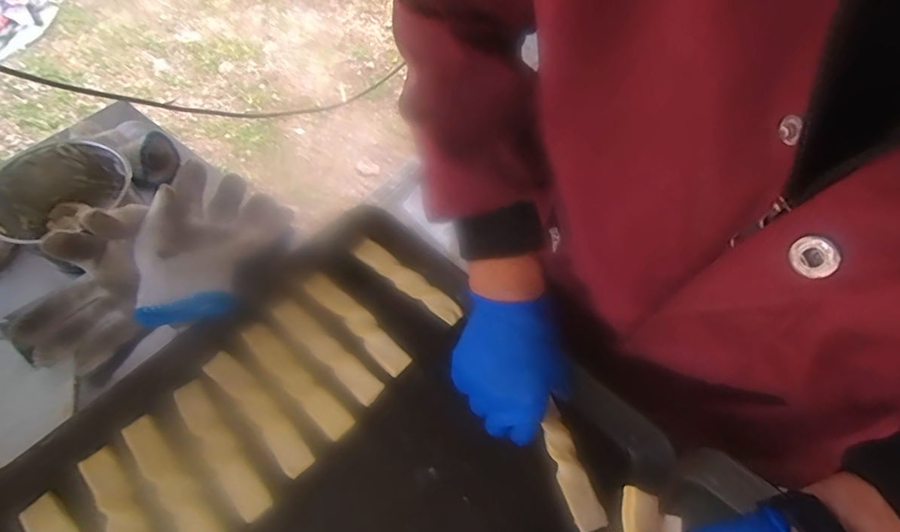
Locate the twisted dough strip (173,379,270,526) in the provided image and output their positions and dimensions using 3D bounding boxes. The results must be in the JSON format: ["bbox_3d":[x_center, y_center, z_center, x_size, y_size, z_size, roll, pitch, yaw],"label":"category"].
[{"bbox_3d":[-0.206,0.162,0.431,0.026,0.008,0.139,-35,67,-22],"label":"twisted dough strip"}]

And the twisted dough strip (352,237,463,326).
[{"bbox_3d":[-0.046,0.017,0.532,0.142,0.015,0.027,34,63,16],"label":"twisted dough strip"}]

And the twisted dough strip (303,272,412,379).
[{"bbox_3d":[-0.096,0.057,0.498,0.137,0.016,0.029,39,64,19],"label":"twisted dough strip"}]

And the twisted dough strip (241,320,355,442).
[{"bbox_3d":[-0.150,0.109,0.467,0.143,0.014,0.025,39,64,19],"label":"twisted dough strip"}]

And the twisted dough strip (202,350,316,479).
[{"bbox_3d":[-0.178,0.135,0.452,0.141,0.010,0.029,41,65,19],"label":"twisted dough strip"}]

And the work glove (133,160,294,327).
[{"bbox_3d":[-0.247,-0.022,0.499,0.126,0.068,0.199,2,59,-2],"label":"work glove"}]

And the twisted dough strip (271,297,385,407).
[{"bbox_3d":[-0.123,0.083,0.483,0.137,0.015,0.026,38,64,18],"label":"twisted dough strip"}]

